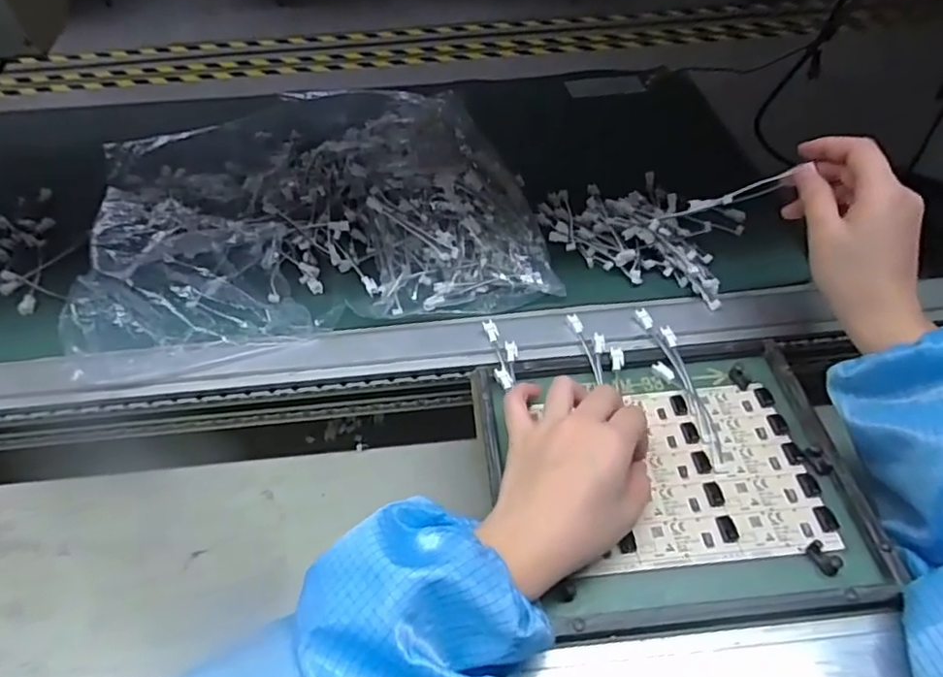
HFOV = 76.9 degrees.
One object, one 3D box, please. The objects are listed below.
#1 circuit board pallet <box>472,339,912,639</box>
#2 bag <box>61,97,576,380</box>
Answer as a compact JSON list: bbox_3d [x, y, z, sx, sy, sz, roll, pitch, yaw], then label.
[{"bbox_3d":[0.128,0.087,0.404,0.233,0.030,0.196,-5,54,-3],"label":"circuit board pallet"},{"bbox_3d":[-0.158,-0.128,0.567,0.416,0.081,0.302,-12,50,-9],"label":"bag"}]

